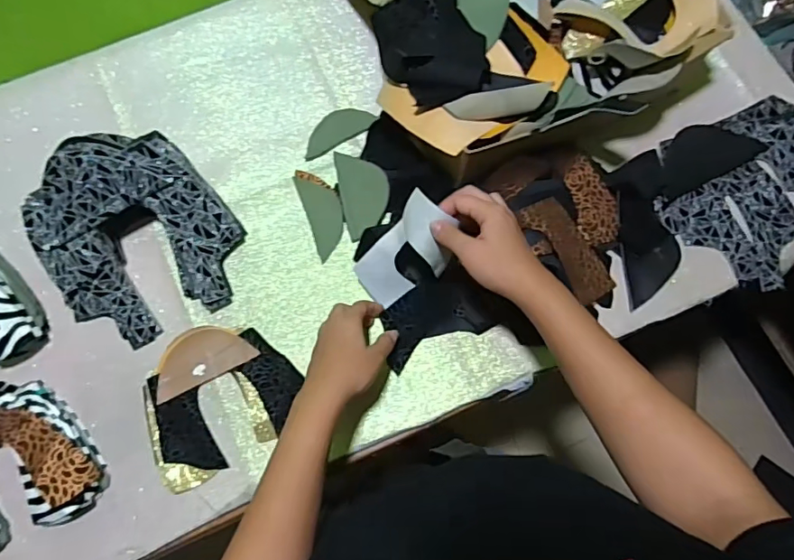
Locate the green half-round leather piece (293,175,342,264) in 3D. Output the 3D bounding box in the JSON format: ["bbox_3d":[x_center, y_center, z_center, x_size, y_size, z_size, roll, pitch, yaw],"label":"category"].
[{"bbox_3d":[-0.085,-0.077,0.604,0.042,0.004,0.103,-20,81,2],"label":"green half-round leather piece"}]

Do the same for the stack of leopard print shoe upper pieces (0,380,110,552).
[{"bbox_3d":[-0.405,0.186,0.521,0.169,0.039,0.166,-27,75,-7],"label":"stack of leopard print shoe upper pieces"}]

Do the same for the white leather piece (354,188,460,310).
[{"bbox_3d":[0.011,-0.026,0.514,0.037,0.141,0.063,-27,74,-42],"label":"white leather piece"}]

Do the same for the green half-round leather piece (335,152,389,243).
[{"bbox_3d":[-0.039,-0.107,0.602,0.056,0.008,0.107,-17,73,10],"label":"green half-round leather piece"}]

